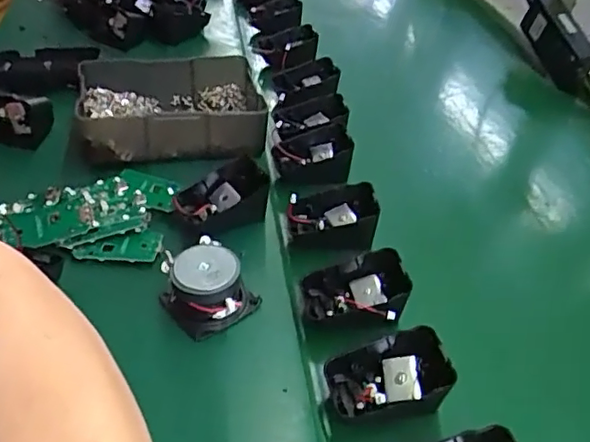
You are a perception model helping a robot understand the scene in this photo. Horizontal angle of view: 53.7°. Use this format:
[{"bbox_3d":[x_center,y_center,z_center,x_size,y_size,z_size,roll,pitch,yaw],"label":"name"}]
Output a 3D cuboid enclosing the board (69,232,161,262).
[{"bbox_3d":[-0.130,0.019,0.427,0.059,0.006,0.033,2,39,-6],"label":"board"}]

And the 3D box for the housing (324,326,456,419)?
[{"bbox_3d":[0.053,0.092,0.341,0.068,0.030,0.046,-7,39,0],"label":"housing"}]

